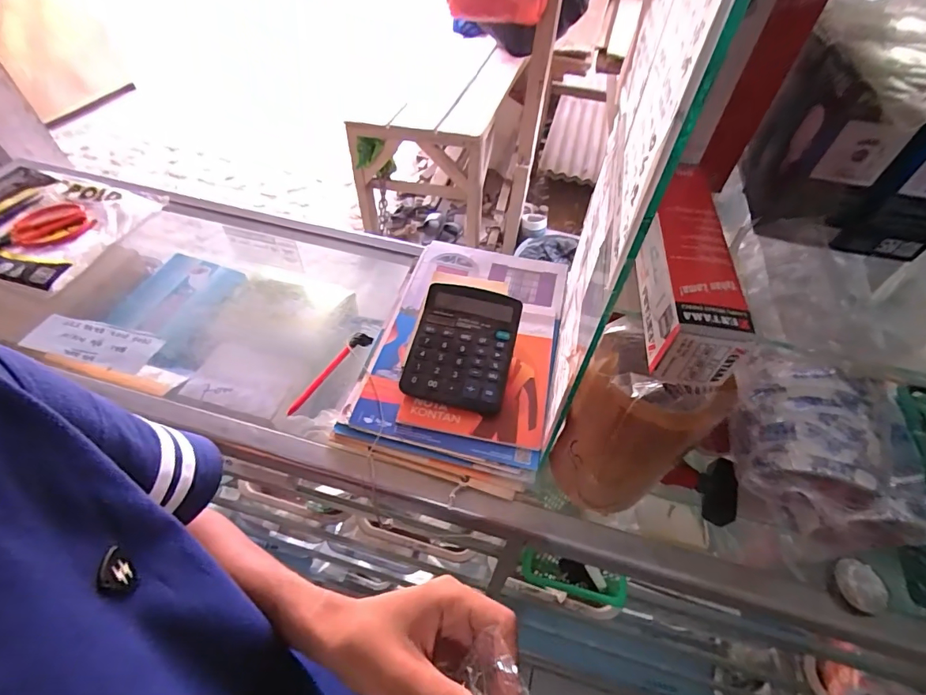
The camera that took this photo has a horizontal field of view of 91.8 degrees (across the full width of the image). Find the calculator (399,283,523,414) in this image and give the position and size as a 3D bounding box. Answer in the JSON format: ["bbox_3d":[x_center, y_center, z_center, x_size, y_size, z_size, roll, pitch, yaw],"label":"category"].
[{"bbox_3d":[0.001,-0.003,0.535,0.117,0.017,0.146,12,65,7],"label":"calculator"}]

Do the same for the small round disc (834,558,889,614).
[{"bbox_3d":[0.377,0.226,0.425,0.036,0.011,0.044,-8,53,-9],"label":"small round disc"}]

